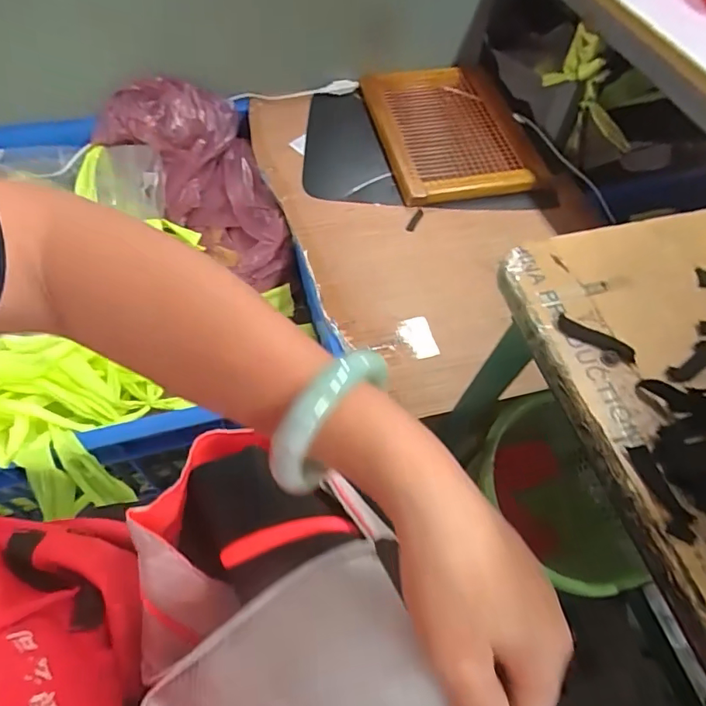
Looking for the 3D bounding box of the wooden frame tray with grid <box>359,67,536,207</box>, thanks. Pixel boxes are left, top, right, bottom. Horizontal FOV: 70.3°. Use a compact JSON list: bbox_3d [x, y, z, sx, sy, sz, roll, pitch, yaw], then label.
[{"bbox_3d":[0.154,-0.386,0.861,0.228,0.030,0.323,-9,58,-8],"label":"wooden frame tray with grid"}]

